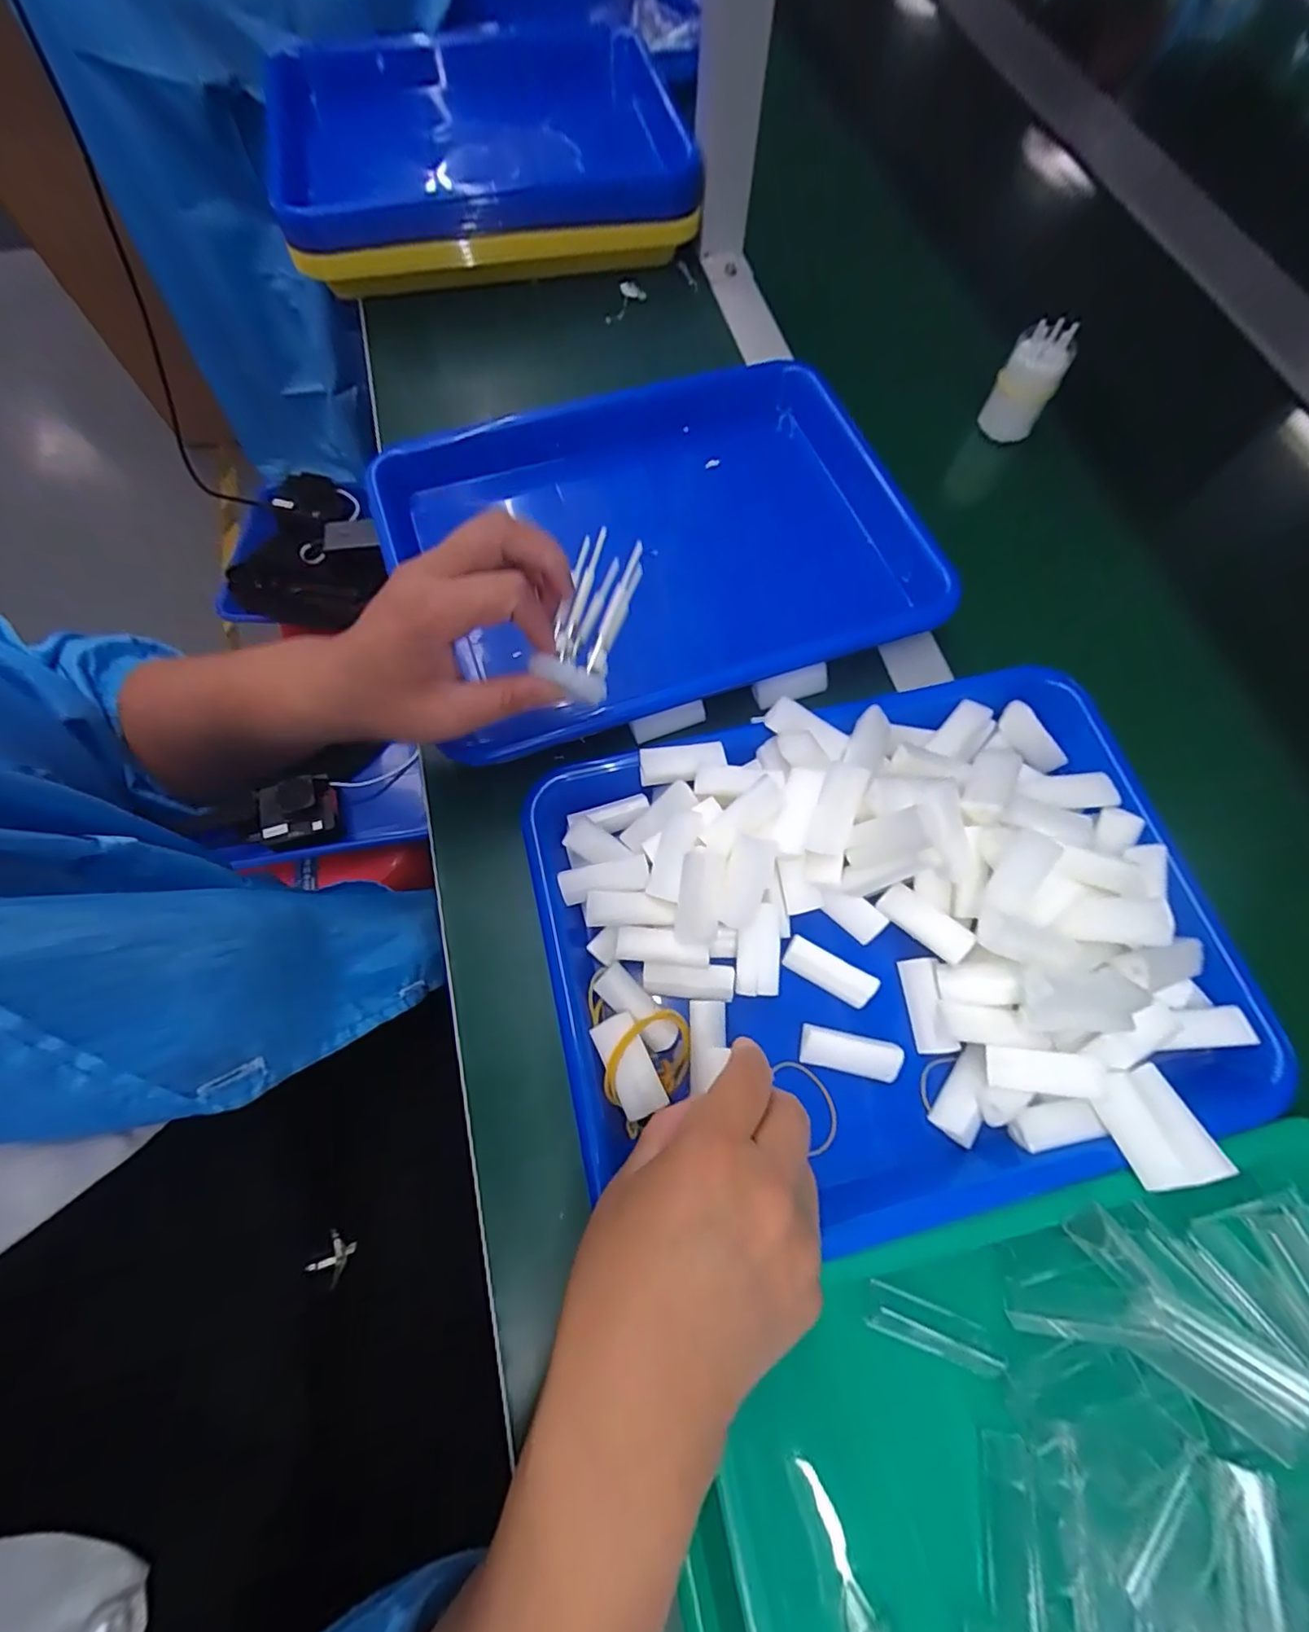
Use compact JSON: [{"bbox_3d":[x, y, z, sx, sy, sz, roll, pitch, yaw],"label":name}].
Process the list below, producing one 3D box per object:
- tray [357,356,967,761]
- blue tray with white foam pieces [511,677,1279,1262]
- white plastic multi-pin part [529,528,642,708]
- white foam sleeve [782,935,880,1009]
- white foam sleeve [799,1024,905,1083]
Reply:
[{"bbox_3d":[0.002,-0.176,0.395,0.333,0.044,0.243,-18,71,-7],"label":"tray"},{"bbox_3d":[0.111,0.055,0.290,0.326,0.057,0.248,-12,70,-5],"label":"blue tray with white foam pieces"},{"bbox_3d":[-0.030,-0.094,0.282,0.030,0.034,0.074,15,77,5],"label":"white plastic multi-pin part"},{"bbox_3d":[0.090,0.080,0.306,0.047,0.014,0.015,29,72,10],"label":"white foam sleeve"},{"bbox_3d":[0.097,0.117,0.294,0.048,0.013,0.018,12,70,4],"label":"white foam sleeve"}]

